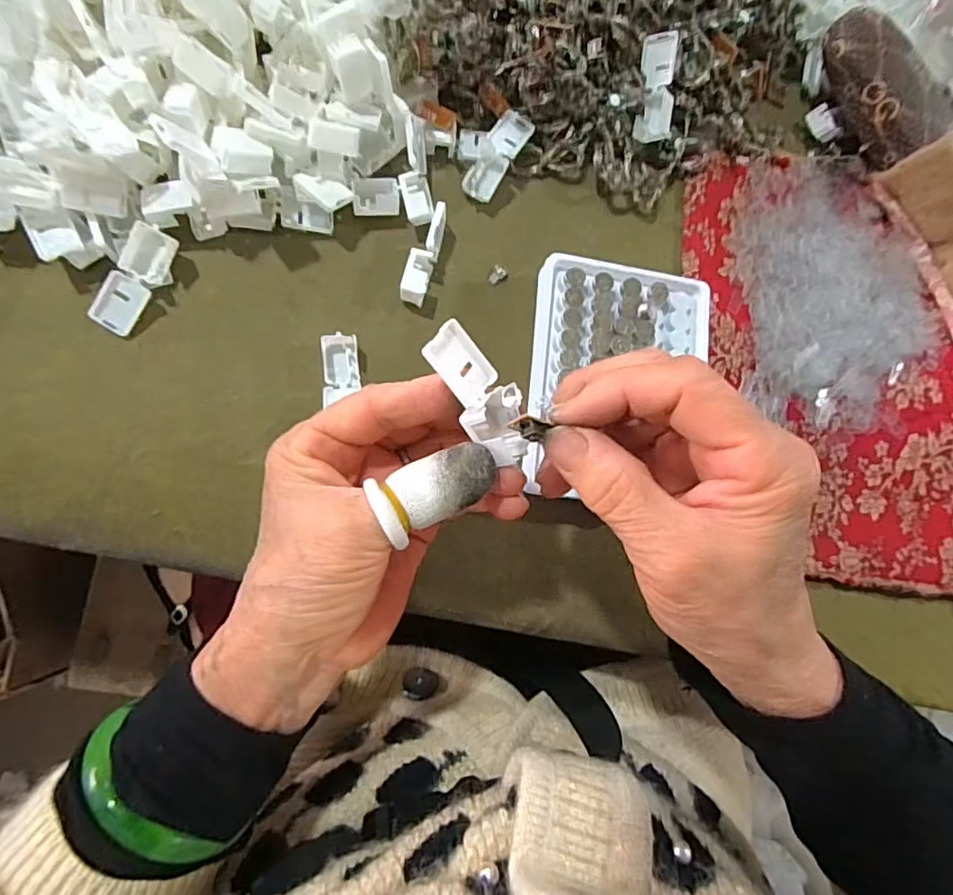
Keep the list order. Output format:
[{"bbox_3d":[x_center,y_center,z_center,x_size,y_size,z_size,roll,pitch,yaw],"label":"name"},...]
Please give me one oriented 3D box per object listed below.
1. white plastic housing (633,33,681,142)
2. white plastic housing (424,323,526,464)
[{"bbox_3d":[0.107,-0.214,0.339,0.022,0.010,0.058,7,101,29],"label":"white plastic housing"},{"bbox_3d":[0.002,-0.020,0.206,0.024,0.012,0.054,-37,111,-9],"label":"white plastic housing"}]

